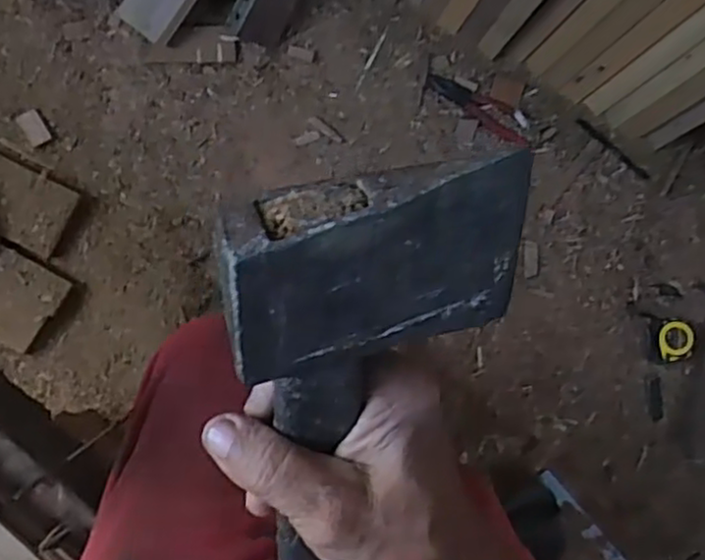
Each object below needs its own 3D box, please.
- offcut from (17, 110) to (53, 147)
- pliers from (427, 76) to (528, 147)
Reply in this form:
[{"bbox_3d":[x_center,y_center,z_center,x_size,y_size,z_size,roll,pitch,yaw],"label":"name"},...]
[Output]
[{"bbox_3d":[-0.469,-0.223,1.061,0.033,0.008,0.049,-33,93,-5],"label":"offcut"},{"bbox_3d":[0.206,-0.273,1.160,0.182,0.018,0.052,25,87,-6],"label":"pliers"}]

